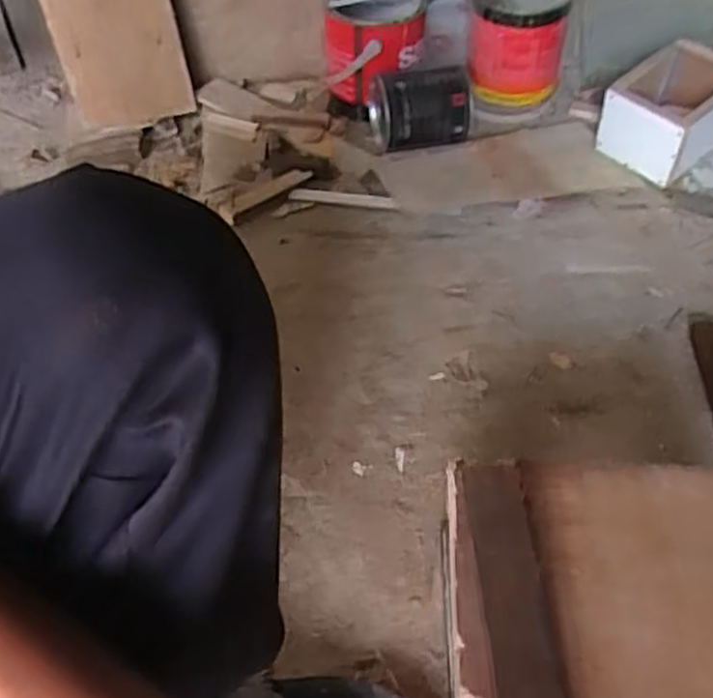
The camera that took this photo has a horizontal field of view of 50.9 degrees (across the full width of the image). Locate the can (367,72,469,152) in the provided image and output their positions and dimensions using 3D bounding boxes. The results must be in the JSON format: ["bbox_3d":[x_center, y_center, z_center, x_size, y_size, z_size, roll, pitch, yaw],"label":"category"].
[{"bbox_3d":[0.092,-0.353,1.089,0.136,0.097,0.103,-9,51,-7],"label":"can"}]

